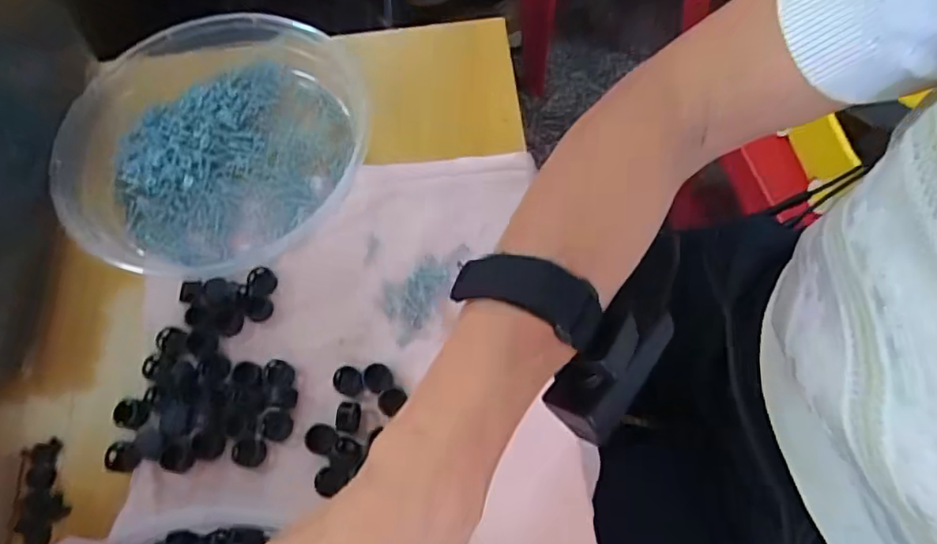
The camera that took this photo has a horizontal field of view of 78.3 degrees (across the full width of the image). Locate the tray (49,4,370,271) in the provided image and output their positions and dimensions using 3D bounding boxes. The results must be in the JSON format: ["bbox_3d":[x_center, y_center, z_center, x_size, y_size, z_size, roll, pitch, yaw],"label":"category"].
[{"bbox_3d":[-0.171,-0.089,0.394,0.181,0.036,0.196,-1,66,2],"label":"tray"}]

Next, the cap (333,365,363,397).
[{"bbox_3d":[-0.071,0.064,0.342,0.017,0.010,0.016,-1,66,2],"label":"cap"}]

